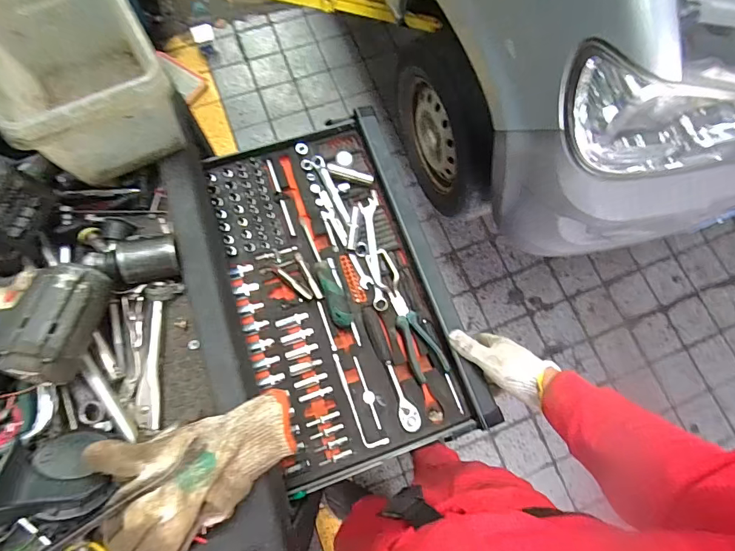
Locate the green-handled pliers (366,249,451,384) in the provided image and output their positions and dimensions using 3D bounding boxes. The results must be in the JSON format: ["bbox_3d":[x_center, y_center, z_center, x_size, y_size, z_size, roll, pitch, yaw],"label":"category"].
[{"bbox_3d":[0.061,0.060,0.673,0.051,0.027,0.221,-22,75,-8],"label":"green-handled pliers"}]

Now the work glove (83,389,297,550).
[{"bbox_3d":[-0.160,0.198,0.402,0.183,0.054,0.129,-16,74,-7],"label":"work glove"}]

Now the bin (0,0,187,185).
[{"bbox_3d":[-0.317,-0.226,0.469,0.152,0.142,0.201,-28,76,-10],"label":"bin"}]

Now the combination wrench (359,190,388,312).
[{"bbox_3d":[0.010,-0.045,0.705,0.031,0.011,0.212,-4,73,-3],"label":"combination wrench"}]

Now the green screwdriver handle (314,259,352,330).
[{"bbox_3d":[-0.056,0.029,0.671,0.032,0.033,0.116,-22,75,-8],"label":"green screwdriver handle"}]

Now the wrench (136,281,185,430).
[{"bbox_3d":[-0.240,0.086,0.467,0.035,0.017,0.161,2,73,-1],"label":"wrench"}]

